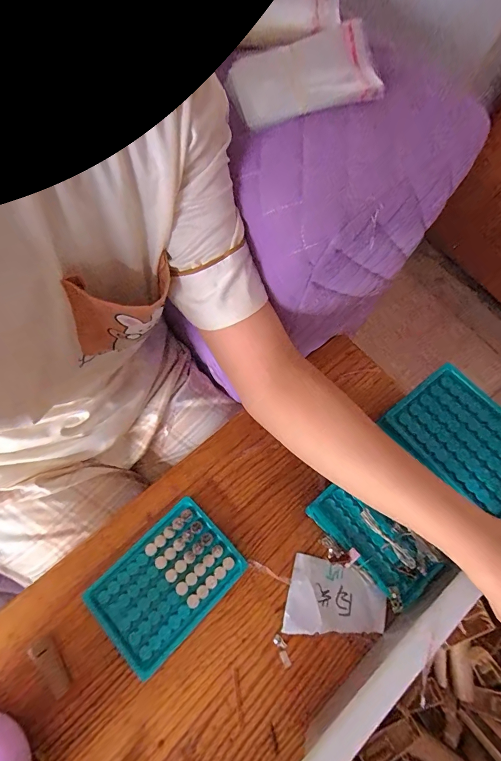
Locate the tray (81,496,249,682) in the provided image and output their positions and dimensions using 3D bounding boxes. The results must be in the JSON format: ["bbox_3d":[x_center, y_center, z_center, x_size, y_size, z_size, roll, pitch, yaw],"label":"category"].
[{"bbox_3d":[-0.082,0.196,0.352,0.130,0.009,0.095,-41,76,-17],"label":"tray"}]

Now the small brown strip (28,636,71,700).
[{"bbox_3d":[-0.180,0.258,0.321,0.018,0.004,0.050,-37,75,-16],"label":"small brown strip"}]

